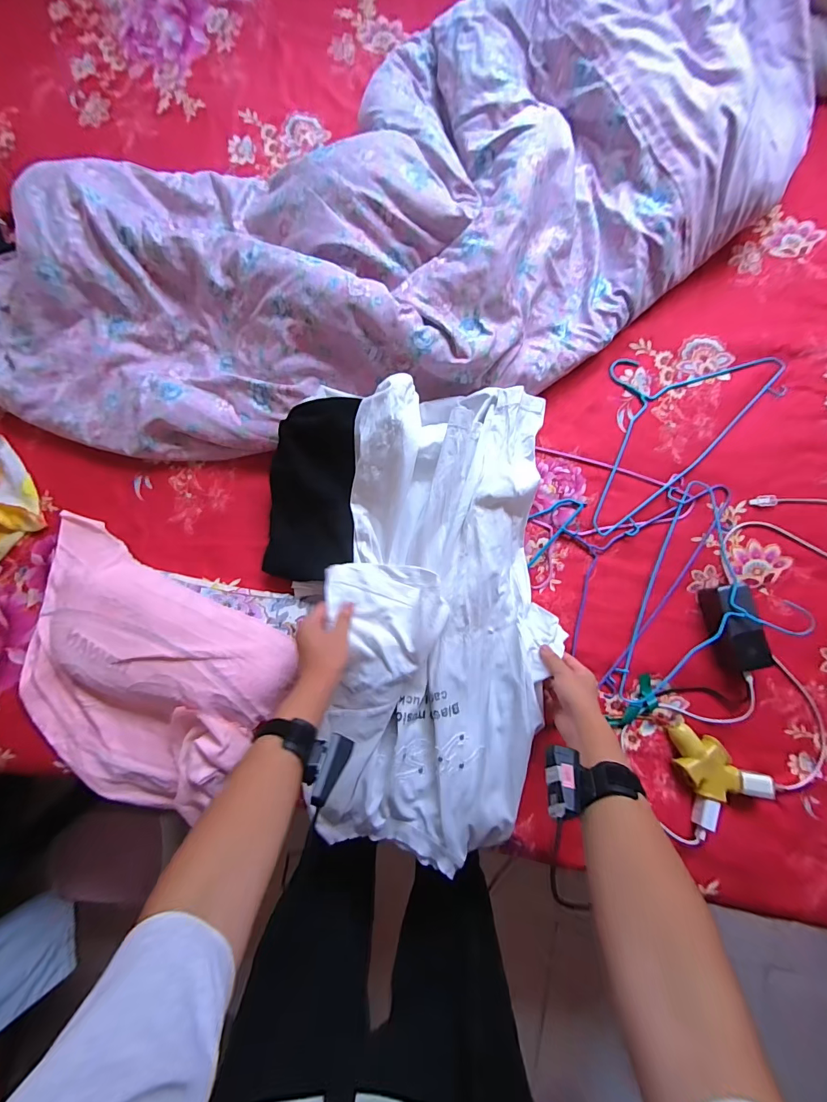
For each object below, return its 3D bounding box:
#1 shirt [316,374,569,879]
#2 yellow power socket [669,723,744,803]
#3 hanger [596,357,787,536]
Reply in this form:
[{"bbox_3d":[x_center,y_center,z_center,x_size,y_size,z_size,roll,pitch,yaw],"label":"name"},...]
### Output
[{"bbox_3d":[0.043,0.092,0.605,0.331,0.090,0.676,3,88,-1],"label":"shirt"},{"bbox_3d":[0.441,0.323,0.621,0.107,0.035,0.082,39,87,3],"label":"yellow power socket"},{"bbox_3d":[0.420,-0.237,0.699,0.430,0.033,0.225,-40,86,-5],"label":"hanger"}]

